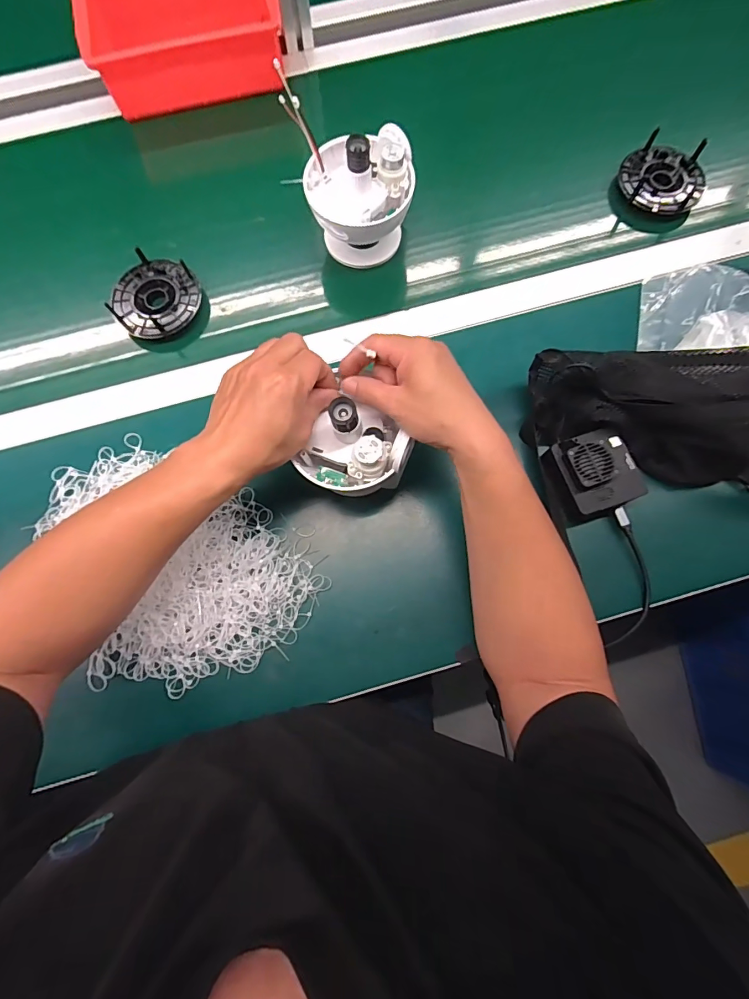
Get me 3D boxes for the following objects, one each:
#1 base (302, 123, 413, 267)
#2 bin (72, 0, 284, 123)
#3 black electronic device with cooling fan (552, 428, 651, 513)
[{"bbox_3d":[-0.017,-0.343,0.484,0.111,0.116,0.100,-17,77,-3],"label":"base"},{"bbox_3d":[-0.245,-0.609,0.575,0.243,0.091,0.159,-14,77,-2],"label":"bin"},{"bbox_3d":[0.222,-0.027,0.433,0.070,0.040,0.077,-16,76,-6],"label":"black electronic device with cooling fan"}]

